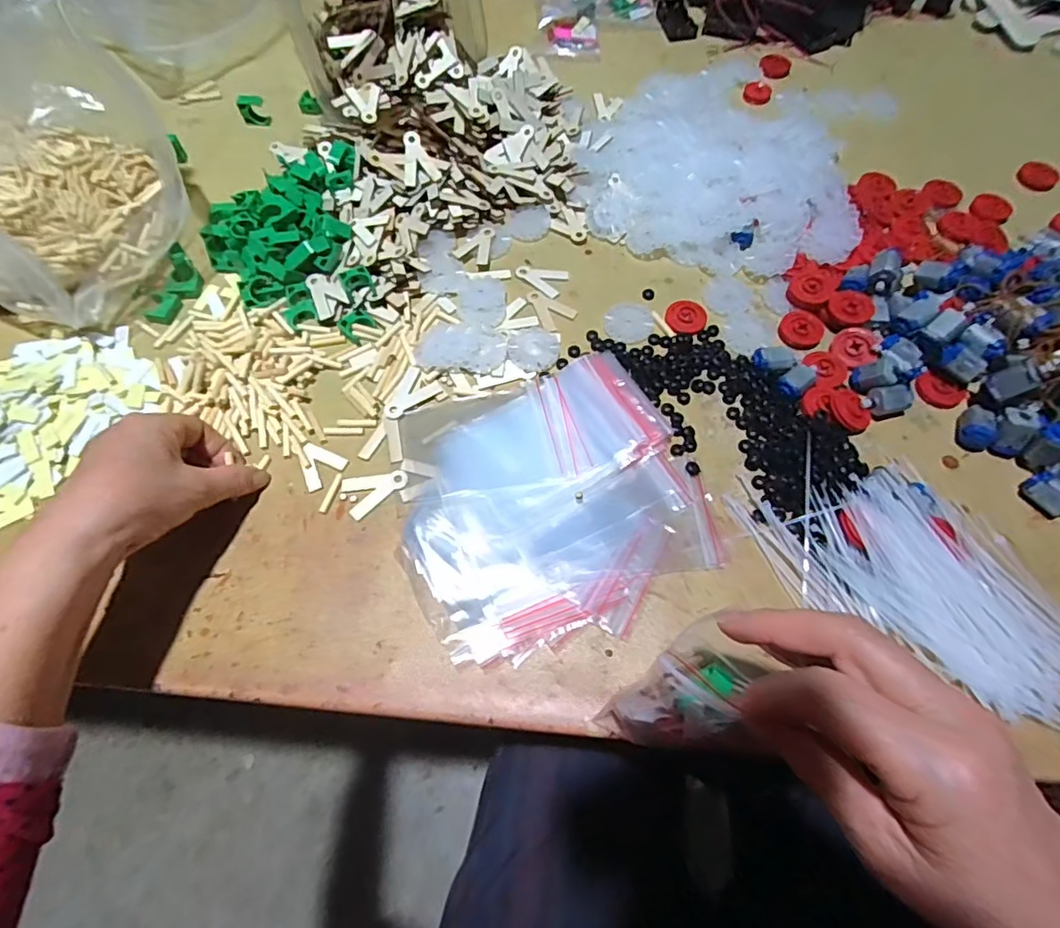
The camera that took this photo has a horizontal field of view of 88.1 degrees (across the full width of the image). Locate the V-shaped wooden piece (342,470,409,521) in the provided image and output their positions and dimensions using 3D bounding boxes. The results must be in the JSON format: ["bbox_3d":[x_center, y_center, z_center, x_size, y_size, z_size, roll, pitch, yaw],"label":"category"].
[{"bbox_3d":[-0.107,0.020,0.379,0.045,0.004,0.030,-10,64,-4],"label":"V-shaped wooden piece"}]

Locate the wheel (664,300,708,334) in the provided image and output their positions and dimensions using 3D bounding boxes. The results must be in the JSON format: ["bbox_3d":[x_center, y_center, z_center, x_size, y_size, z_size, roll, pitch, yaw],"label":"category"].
[{"bbox_3d":[0.127,-0.119,0.442,0.035,0.004,0.032,0,64,1],"label":"wheel"}]

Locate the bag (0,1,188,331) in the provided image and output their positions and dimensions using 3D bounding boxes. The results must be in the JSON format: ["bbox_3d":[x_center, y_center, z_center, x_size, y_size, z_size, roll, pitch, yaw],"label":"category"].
[{"bbox_3d":[-0.433,-0.231,0.441,0.268,0.124,0.244,-2,64,0],"label":"bag"}]

